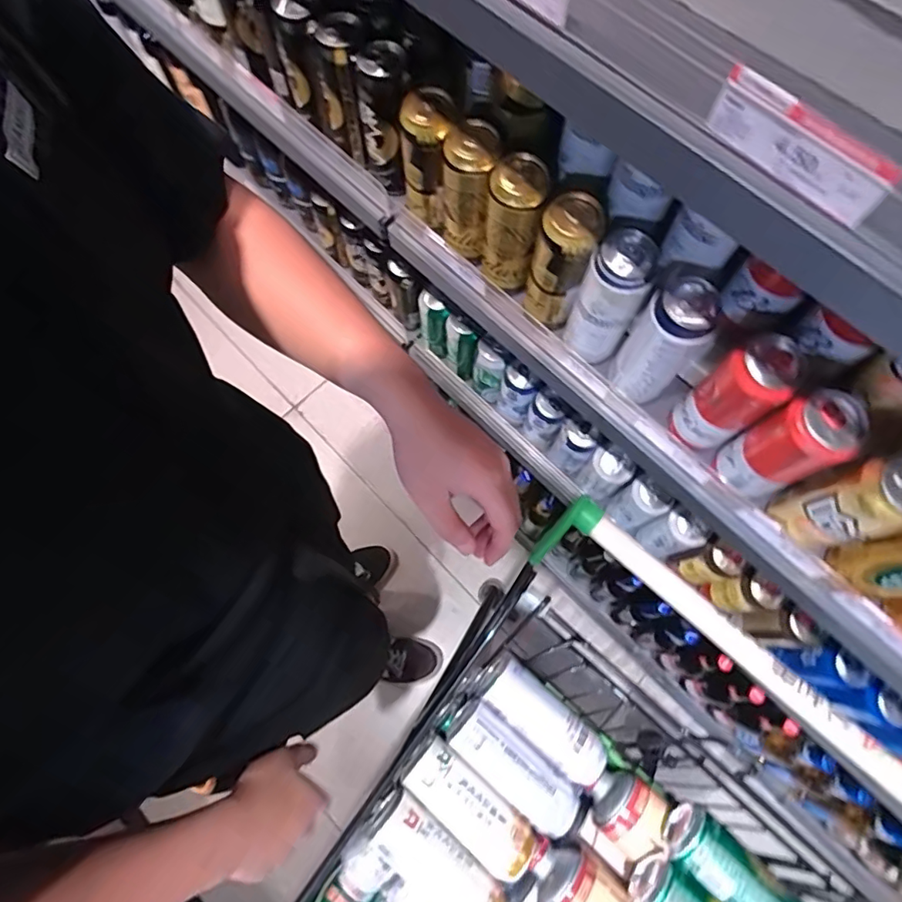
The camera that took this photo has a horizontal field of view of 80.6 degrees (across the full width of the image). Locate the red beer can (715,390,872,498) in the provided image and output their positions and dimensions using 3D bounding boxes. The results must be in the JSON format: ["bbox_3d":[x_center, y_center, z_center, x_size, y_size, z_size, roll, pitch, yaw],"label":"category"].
[{"bbox_3d":[0.328,-0.003,0.523,0.059,0.144,0.063,0,73,0],"label":"red beer can"}]

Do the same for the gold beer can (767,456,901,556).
[{"bbox_3d":[0.381,0.054,0.509,0.062,0.150,0.066,0,73,0],"label":"gold beer can"}]

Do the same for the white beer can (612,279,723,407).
[{"bbox_3d":[0.220,-0.115,0.559,0.062,0.145,0.068,0,73,0],"label":"white beer can"}]

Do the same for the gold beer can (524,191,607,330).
[{"bbox_3d":[0.121,-0.205,0.598,0.060,0.156,0.061,0,73,0],"label":"gold beer can"}]

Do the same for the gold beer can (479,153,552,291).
[{"bbox_3d":[0.069,-0.259,0.610,0.063,0.143,0.062,0,73,0],"label":"gold beer can"}]

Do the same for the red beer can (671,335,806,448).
[{"bbox_3d":[0.286,-0.053,0.544,0.063,0.144,0.059,0,73,0],"label":"red beer can"}]

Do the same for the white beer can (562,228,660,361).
[{"bbox_3d":[0.171,-0.162,0.587,0.062,0.159,0.064,0,73,0],"label":"white beer can"}]

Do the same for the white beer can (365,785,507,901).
[{"bbox_3d":[-0.020,0.478,0.607,0.173,0.060,0.079,38,77,11],"label":"white beer can"}]

